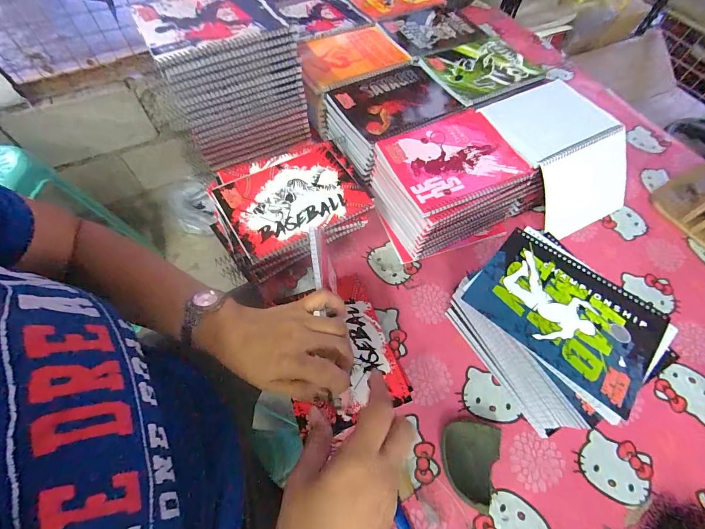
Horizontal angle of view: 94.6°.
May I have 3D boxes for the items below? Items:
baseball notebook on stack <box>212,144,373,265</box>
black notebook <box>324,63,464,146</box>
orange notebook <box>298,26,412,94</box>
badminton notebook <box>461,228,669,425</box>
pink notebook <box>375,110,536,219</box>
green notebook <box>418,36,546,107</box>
[{"bbox_3d":[-0.091,-0.101,0.498,0.196,0.017,0.152,-30,64,-15],"label":"baseball notebook on stack"},{"bbox_3d":[0.075,-0.294,0.582,0.192,0.010,0.170,-29,64,-15],"label":"black notebook"},{"bbox_3d":[-0.013,-0.413,0.648,0.216,0.021,0.149,-29,64,-15],"label":"orange notebook"},{"bbox_3d":[0.249,0.054,0.383,0.197,0.007,0.154,38,67,20],"label":"badminton notebook"},{"bbox_3d":[0.159,-0.166,0.507,0.201,0.018,0.152,-23,62,-12],"label":"pink notebook"},{"bbox_3d":[0.249,-0.377,0.623,0.188,0.009,0.165,-26,63,-13],"label":"green notebook"}]

